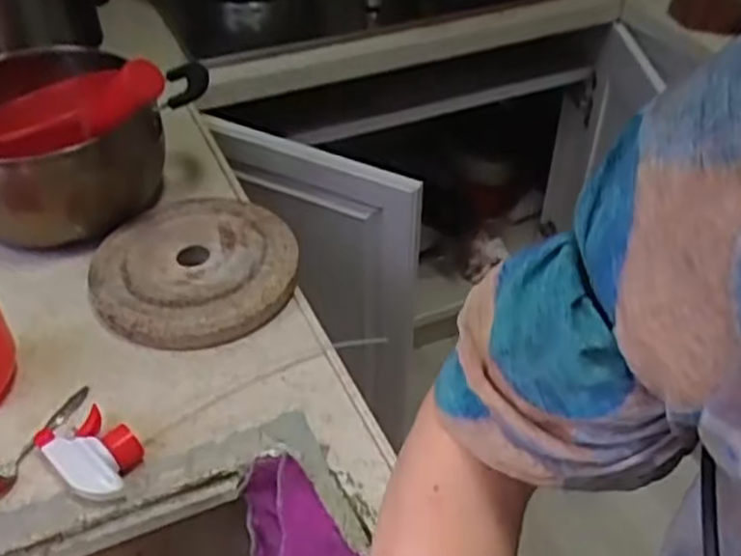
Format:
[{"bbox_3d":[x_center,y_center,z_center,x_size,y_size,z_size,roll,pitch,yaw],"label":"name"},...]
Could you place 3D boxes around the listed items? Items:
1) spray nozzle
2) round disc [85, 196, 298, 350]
[{"bbox_3d":[-0.222,0.140,0.611,0.099,0.034,0.056,30,50,30],"label":"spray nozzle"},{"bbox_3d":[-0.184,-0.016,0.801,0.205,0.023,0.237,-10,42,-11],"label":"round disc"}]

